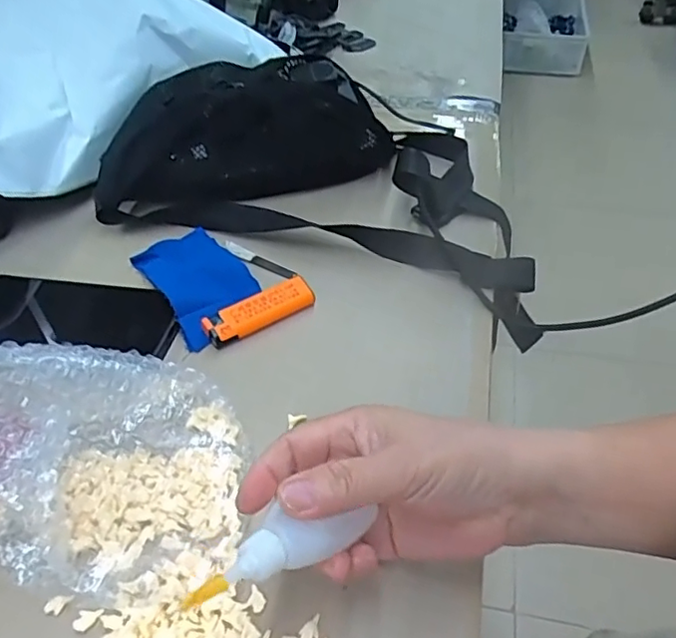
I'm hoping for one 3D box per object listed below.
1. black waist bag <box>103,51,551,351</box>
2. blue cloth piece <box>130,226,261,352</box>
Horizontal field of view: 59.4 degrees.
[{"bbox_3d":[-0.007,-0.145,0.515,0.376,0.086,0.213,13,47,15],"label":"black waist bag"},{"bbox_3d":[-0.105,-0.033,0.452,0.068,0.016,0.125,-25,49,-22],"label":"blue cloth piece"}]

